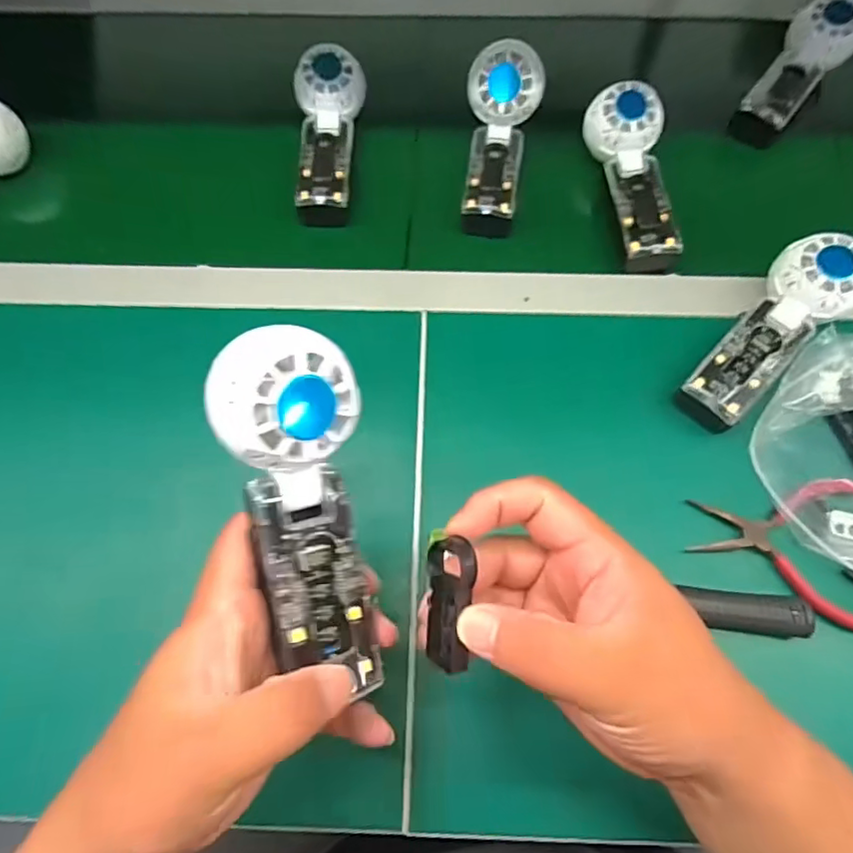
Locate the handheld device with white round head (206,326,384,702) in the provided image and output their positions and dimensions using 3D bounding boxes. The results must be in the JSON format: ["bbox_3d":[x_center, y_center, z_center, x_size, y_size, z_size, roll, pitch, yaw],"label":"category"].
[{"bbox_3d":[-0.053,0.040,0.250,0.055,0.033,0.164,-8,104,-3],"label":"handheld device with white round head"}]

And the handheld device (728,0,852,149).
[{"bbox_3d":[0.354,-0.336,0.524,0.063,0.053,0.158,31,71,13],"label":"handheld device"}]

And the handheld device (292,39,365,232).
[{"bbox_3d":[-0.085,-0.258,0.491,0.060,0.049,0.159,-3,67,-1],"label":"handheld device"}]

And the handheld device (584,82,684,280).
[{"bbox_3d":[0.175,-0.208,0.464,0.056,0.049,0.163,-3,67,-1],"label":"handheld device"}]

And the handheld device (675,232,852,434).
[{"bbox_3d":[0.249,-0.070,0.406,0.163,0.057,0.064,-41,73,-15],"label":"handheld device"}]

